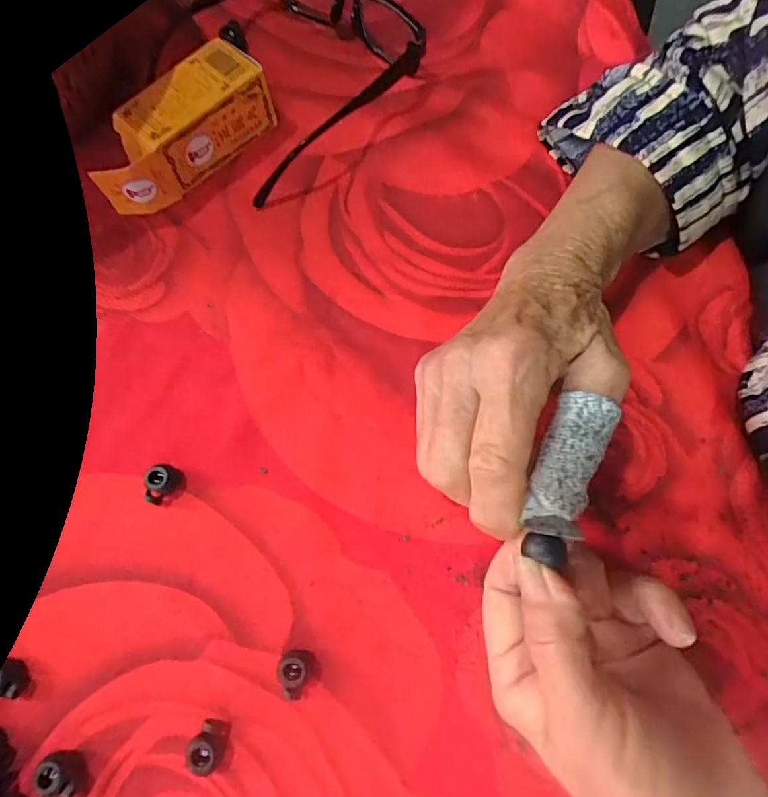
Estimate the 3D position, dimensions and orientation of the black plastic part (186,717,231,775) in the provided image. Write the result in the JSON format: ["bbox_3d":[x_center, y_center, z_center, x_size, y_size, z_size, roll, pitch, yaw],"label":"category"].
[{"bbox_3d":[-0.074,0.148,0.214,0.014,0.013,0.016,28,74,10],"label":"black plastic part"}]

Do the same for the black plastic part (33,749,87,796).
[{"bbox_3d":[-0.136,0.158,0.212,0.018,0.012,0.012,17,73,7],"label":"black plastic part"}]

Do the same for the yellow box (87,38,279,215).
[{"bbox_3d":[-0.119,-0.155,0.294,0.108,0.041,0.037,-43,75,-12],"label":"yellow box"}]

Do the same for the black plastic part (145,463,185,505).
[{"bbox_3d":[-0.109,0.042,0.246,0.015,0.011,0.019,42,77,14],"label":"black plastic part"}]

